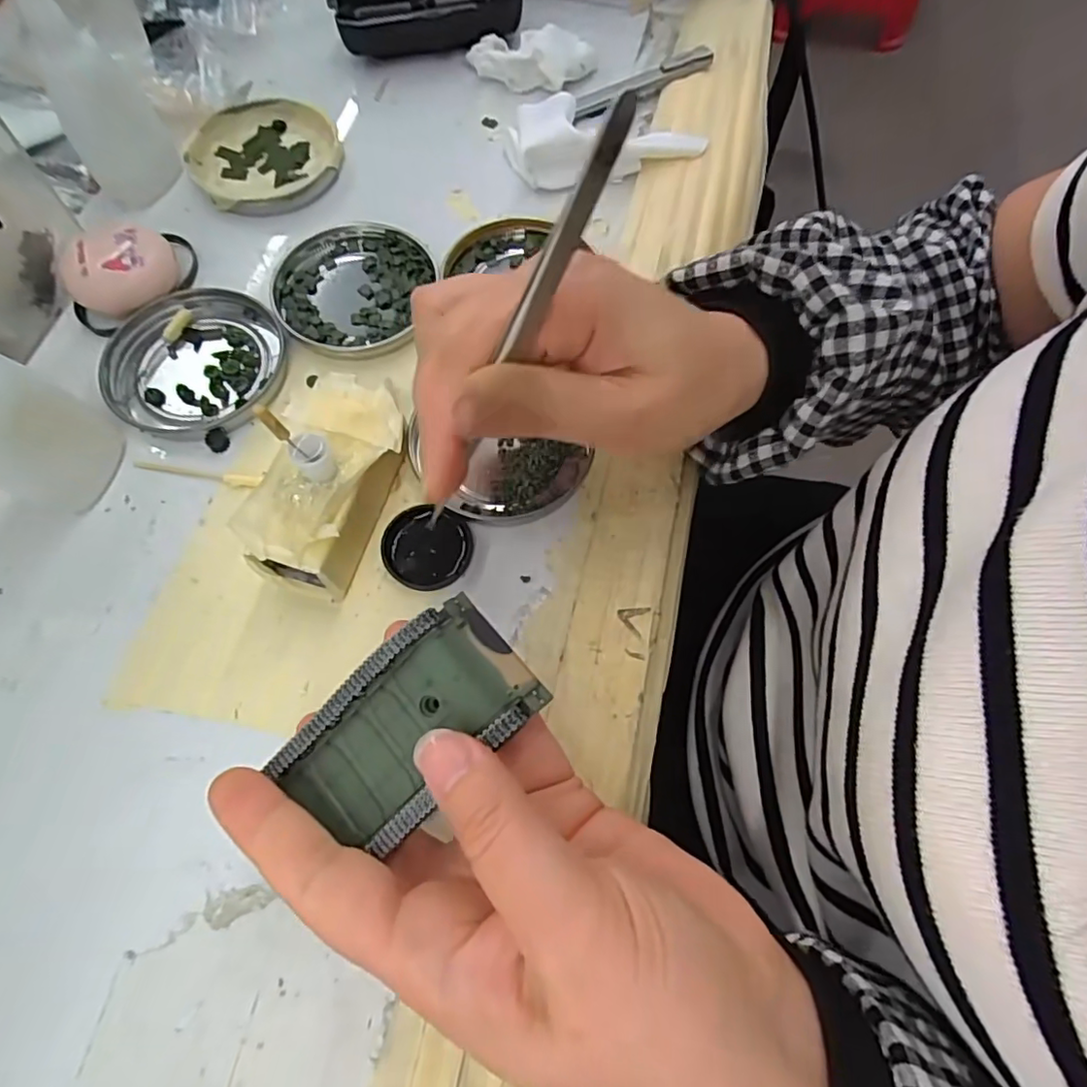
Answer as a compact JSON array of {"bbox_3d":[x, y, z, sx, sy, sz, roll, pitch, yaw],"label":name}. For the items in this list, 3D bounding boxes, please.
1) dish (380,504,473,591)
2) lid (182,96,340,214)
[{"bbox_3d":[-0.047,0.002,0.245,0.035,0.006,0.035,0,68,-1],"label":"dish"},{"bbox_3d":[-0.152,-0.212,0.327,0.077,0.012,0.076,0,68,-1],"label":"lid"}]

